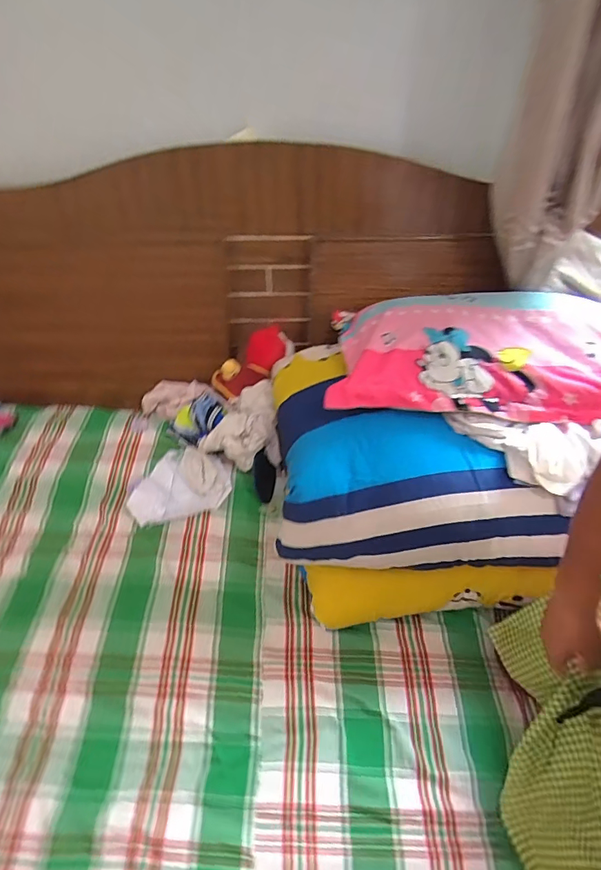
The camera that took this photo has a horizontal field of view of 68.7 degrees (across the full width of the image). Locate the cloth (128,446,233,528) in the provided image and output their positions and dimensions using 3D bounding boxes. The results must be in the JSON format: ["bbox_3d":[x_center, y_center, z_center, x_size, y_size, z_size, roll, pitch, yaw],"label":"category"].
[{"bbox_3d":[-0.269,0.105,0.985,0.227,0.064,0.189,-16,51,-14],"label":"cloth"}]

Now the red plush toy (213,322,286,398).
[{"bbox_3d":[-0.121,-0.183,1.074,0.218,0.080,0.121,-45,60,-5],"label":"red plush toy"}]

